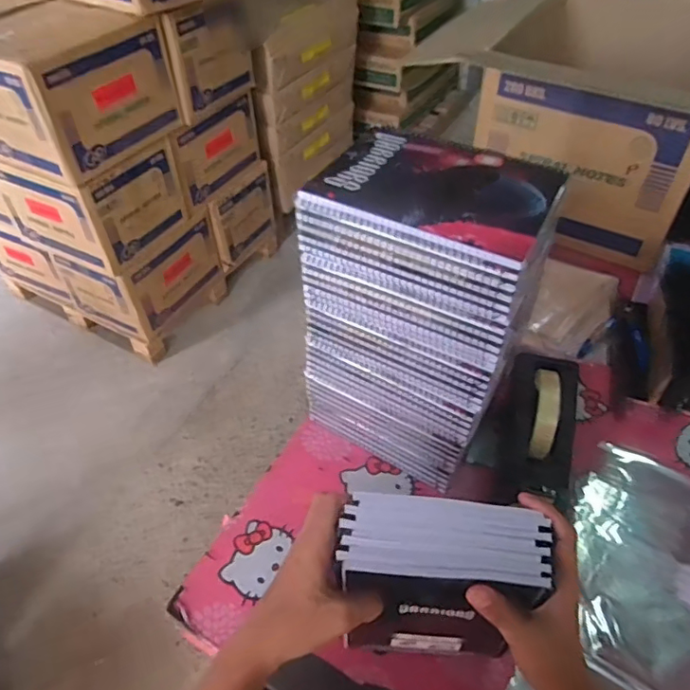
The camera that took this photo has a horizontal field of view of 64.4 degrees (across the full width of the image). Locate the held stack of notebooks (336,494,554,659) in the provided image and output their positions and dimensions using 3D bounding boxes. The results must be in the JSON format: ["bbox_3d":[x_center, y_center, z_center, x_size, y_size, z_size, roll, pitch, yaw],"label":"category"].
[{"bbox_3d":[0.075,0.206,0.471,0.153,0.186,0.061,5,48,5],"label":"held stack of notebooks"}]

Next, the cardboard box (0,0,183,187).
[{"bbox_3d":[-0.726,-0.686,1.439,0.350,0.321,0.429,24,53,20],"label":"cardboard box"}]

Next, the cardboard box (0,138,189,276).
[{"bbox_3d":[-0.754,-0.462,1.658,0.388,0.289,0.358,24,53,21],"label":"cardboard box"}]

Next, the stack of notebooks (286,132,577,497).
[{"bbox_3d":[0.080,-0.025,0.593,0.200,0.328,0.158,24,52,20],"label":"stack of notebooks"}]

